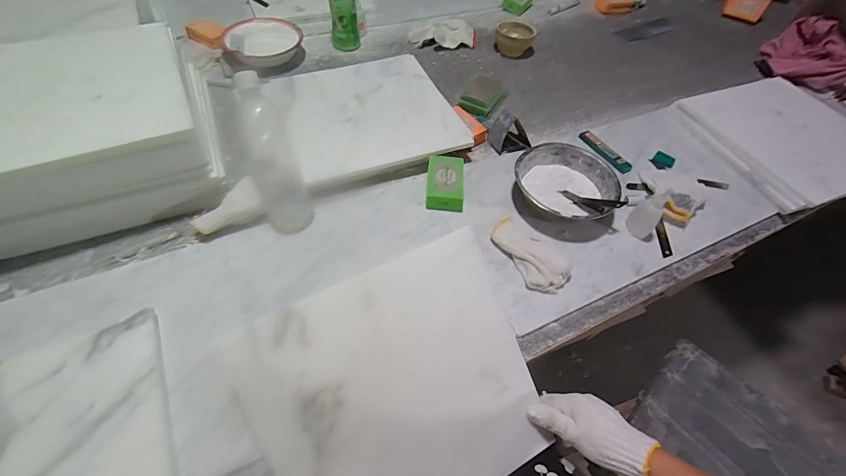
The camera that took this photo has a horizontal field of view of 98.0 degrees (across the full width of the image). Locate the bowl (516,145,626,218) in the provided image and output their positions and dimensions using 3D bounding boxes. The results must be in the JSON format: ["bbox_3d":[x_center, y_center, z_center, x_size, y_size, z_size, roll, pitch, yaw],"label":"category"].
[{"bbox_3d":[0.231,-0.083,0.598,0.159,0.050,0.145,2,56,-2],"label":"bowl"}]

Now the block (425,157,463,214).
[{"bbox_3d":[0.038,-0.091,0.606,0.060,0.027,0.101,5,55,0],"label":"block"}]

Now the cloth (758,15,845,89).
[{"bbox_3d":[0.948,-0.442,0.885,0.129,0.121,0.190,-26,61,-20],"label":"cloth"}]

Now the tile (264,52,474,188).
[{"bbox_3d":[-0.102,-0.241,0.688,0.306,0.012,0.306,-18,58,-17],"label":"tile"}]

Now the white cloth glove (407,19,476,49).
[{"bbox_3d":[0.051,-0.512,0.914,0.166,0.031,0.079,-4,56,-6],"label":"white cloth glove"}]

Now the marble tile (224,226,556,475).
[{"bbox_3d":[-0.017,0.181,0.423,0.297,0.020,0.295,-24,95,-18],"label":"marble tile"}]

